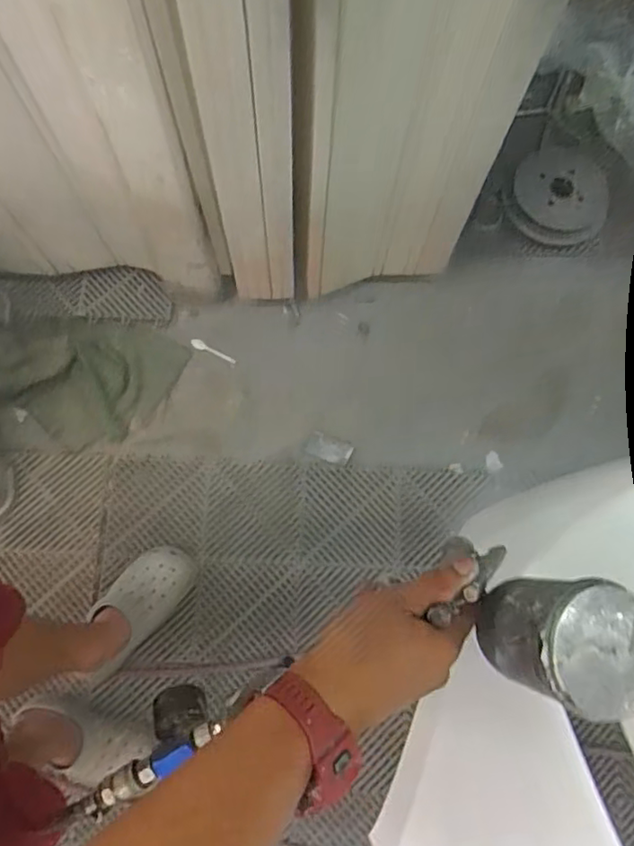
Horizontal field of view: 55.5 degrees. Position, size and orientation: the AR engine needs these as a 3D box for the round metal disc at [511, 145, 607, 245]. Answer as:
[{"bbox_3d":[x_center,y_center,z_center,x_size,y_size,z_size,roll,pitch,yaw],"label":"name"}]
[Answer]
[{"bbox_3d":[0.562,-0.527,1.412,0.209,0.080,0.218,0,75,-2],"label":"round metal disc"}]

